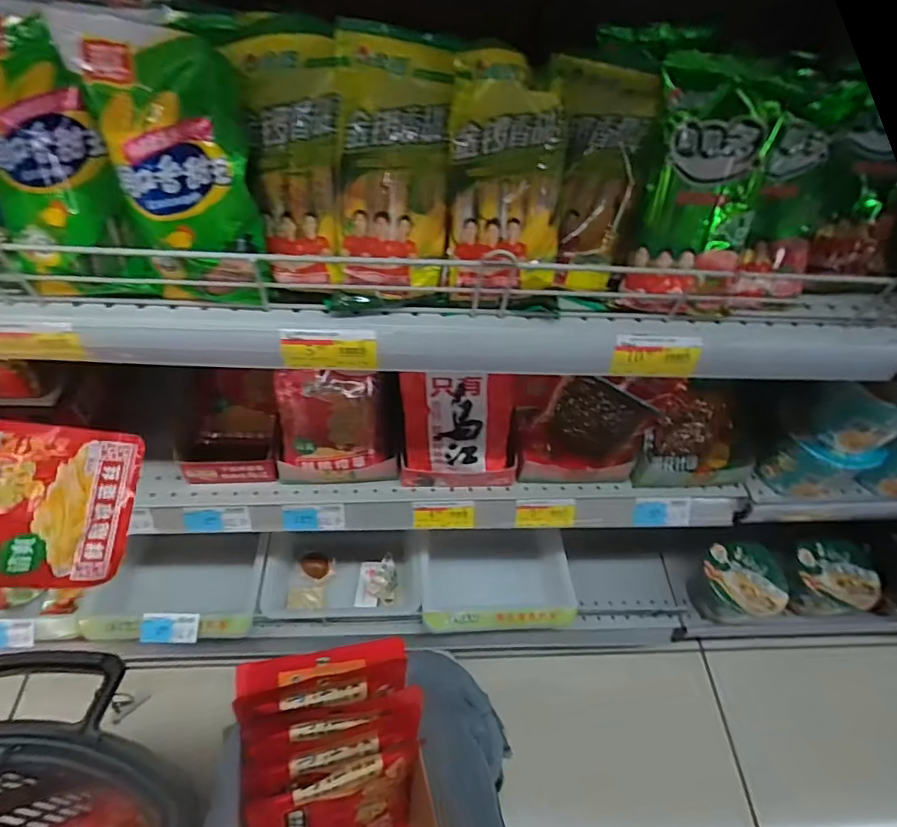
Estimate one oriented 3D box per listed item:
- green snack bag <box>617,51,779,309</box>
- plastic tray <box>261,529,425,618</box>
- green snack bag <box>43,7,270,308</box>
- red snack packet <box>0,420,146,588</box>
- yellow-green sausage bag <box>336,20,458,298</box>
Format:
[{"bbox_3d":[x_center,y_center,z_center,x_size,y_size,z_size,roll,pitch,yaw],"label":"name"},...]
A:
[{"bbox_3d":[0.210,-0.181,0.435,0.101,0.187,0.045,0,26,-6],"label":"green snack bag"},{"bbox_3d":[-0.169,0.266,0.884,0.252,0.089,0.149,2,53,-4],"label":"plastic tray"},{"bbox_3d":[-0.187,-0.162,0.377,0.092,0.184,0.038,8,53,1],"label":"green snack bag"},{"bbox_3d":[-0.287,0.059,0.336,0.008,0.157,0.107,9,88,42],"label":"red snack packet"},{"bbox_3d":[-0.041,-0.180,0.405,0.083,0.182,0.018,-2,29,-7],"label":"yellow-green sausage bag"}]

